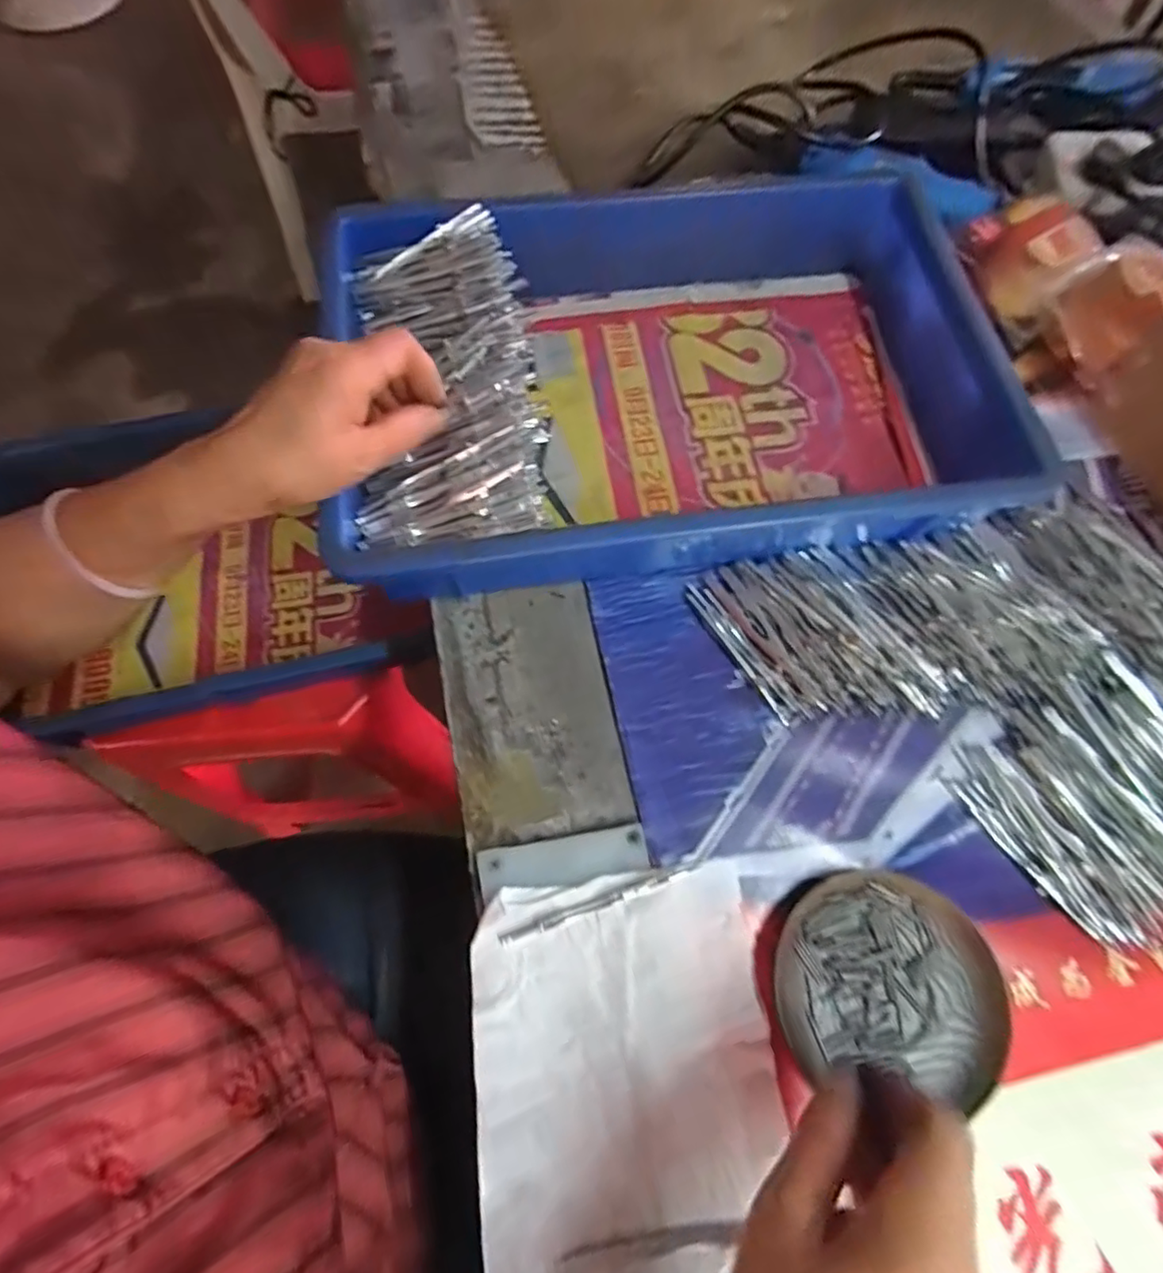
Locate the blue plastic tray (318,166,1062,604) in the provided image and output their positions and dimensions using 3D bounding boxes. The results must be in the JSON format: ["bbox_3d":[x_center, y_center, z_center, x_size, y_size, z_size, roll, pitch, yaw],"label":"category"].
[{"bbox_3d":[0.064,-0.178,0.419,0.434,0.079,0.283,-8,70,-3],"label":"blue plastic tray"}]

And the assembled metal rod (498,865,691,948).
[{"bbox_3d":[0.008,0.144,0.324,0.106,0.007,0.007,-18,70,-7],"label":"assembled metal rod"}]

